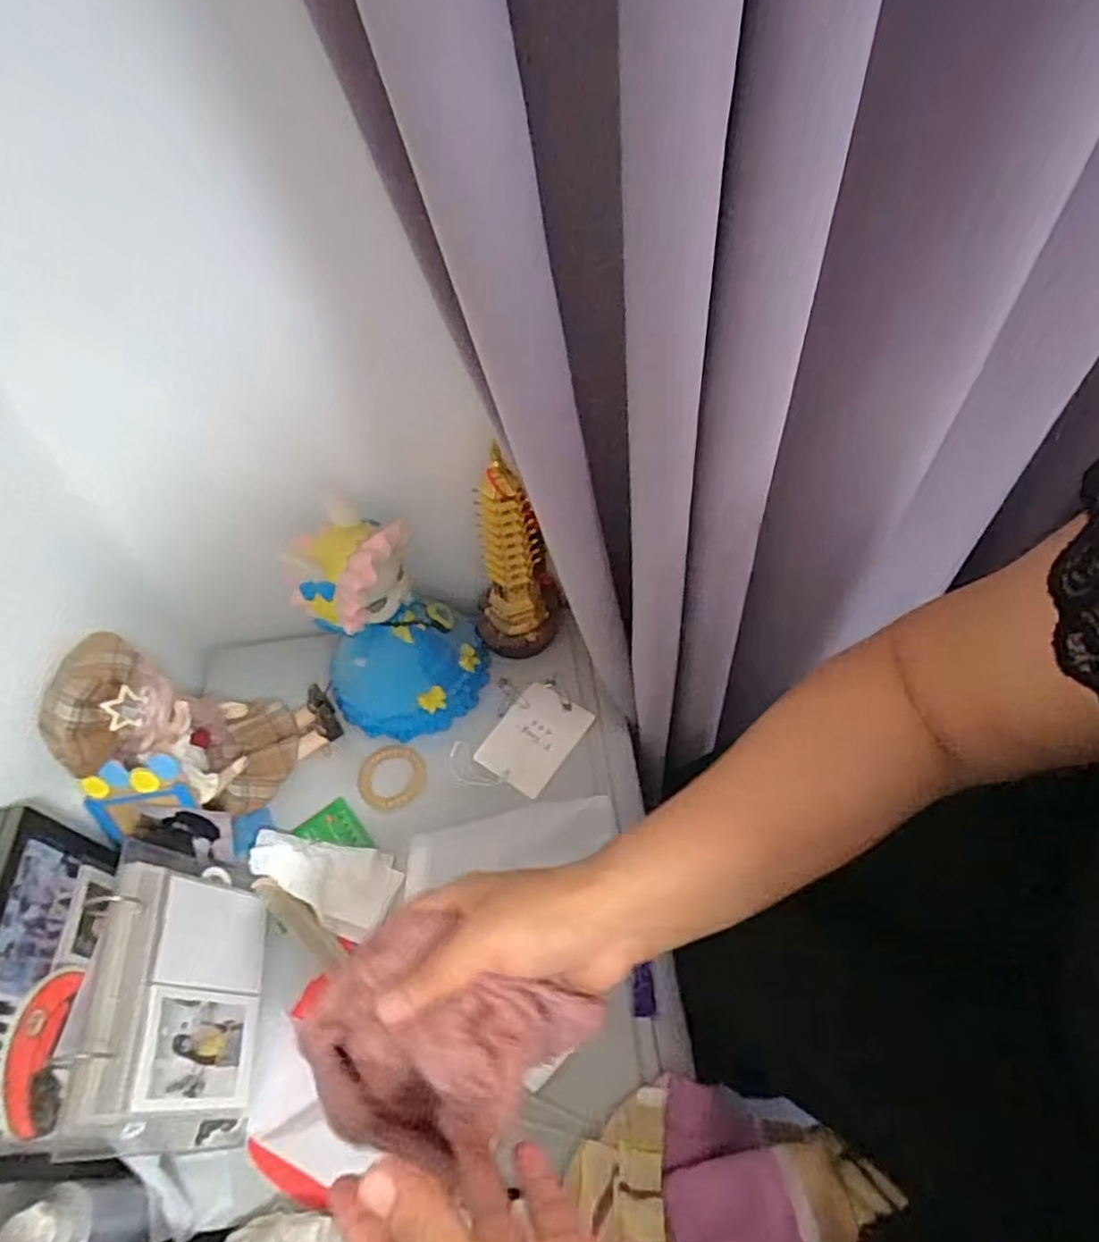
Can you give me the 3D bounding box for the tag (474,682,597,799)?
[{"bbox_3d":[-0.013,0.101,0.628,0.066,0.004,0.092,30,63,21],"label":"tag"}]

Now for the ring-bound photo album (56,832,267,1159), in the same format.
[{"bbox_3d":[-0.247,0.233,0.464,0.081,0.123,0.177,-6,53,-2],"label":"ring-bound photo album"}]

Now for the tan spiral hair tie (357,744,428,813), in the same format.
[{"bbox_3d":[-0.134,0.133,0.611,0.060,0.009,0.059,-2,53,2],"label":"tan spiral hair tie"}]

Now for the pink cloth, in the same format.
[{"bbox_3d":[-0.053,0.200,0.332,0.114,0.058,0.105,23,58,19],"label":"pink cloth"}]

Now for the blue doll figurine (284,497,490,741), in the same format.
[{"bbox_3d":[-0.126,0.004,0.588,0.136,0.183,0.113,-22,55,-13],"label":"blue doll figurine"}]

